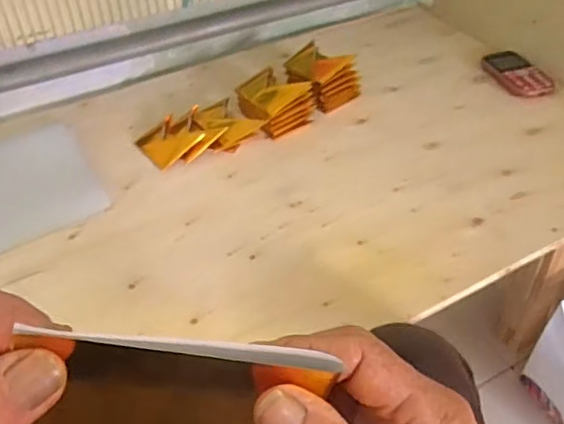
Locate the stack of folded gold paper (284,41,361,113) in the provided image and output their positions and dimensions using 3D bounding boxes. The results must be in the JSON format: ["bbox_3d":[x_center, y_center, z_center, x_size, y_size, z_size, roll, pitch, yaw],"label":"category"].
[{"bbox_3d":[0.057,-0.213,0.923,0.097,0.072,0.106,-30,49,-26],"label":"stack of folded gold paper"}]

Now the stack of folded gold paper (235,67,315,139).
[{"bbox_3d":[-0.015,-0.169,0.876,0.085,0.062,0.104,-31,50,-27],"label":"stack of folded gold paper"}]

